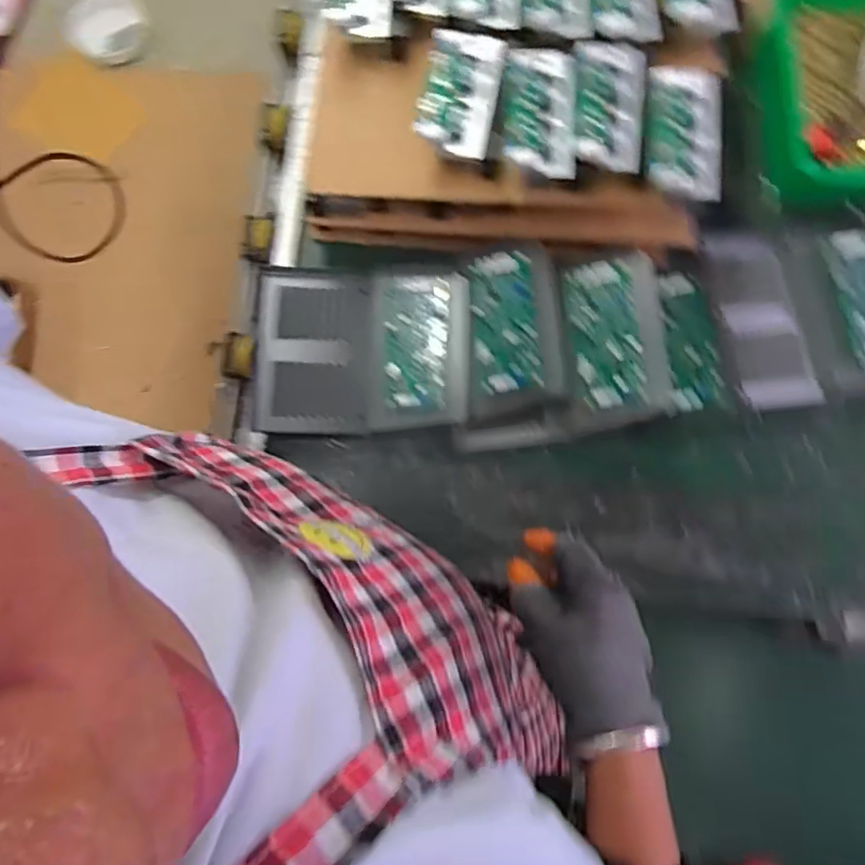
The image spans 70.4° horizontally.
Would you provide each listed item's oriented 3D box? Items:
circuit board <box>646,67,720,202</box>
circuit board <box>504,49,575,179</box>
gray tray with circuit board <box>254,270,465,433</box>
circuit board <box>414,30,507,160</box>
[{"bbox_3d":[0.226,-0.272,0.546,0.068,0.016,0.127,4,80,2],"label":"circuit board"},{"bbox_3d":[0.098,-0.292,0.555,0.061,0.008,0.122,1,80,1],"label":"circuit board"},{"bbox_3d":[-0.074,-0.089,0.644,0.217,0.037,0.180,-1,80,1],"label":"gray tray with circuit board"},{"bbox_3d":[0.026,-0.315,0.565,0.067,0.020,0.122,11,80,3],"label":"circuit board"}]

